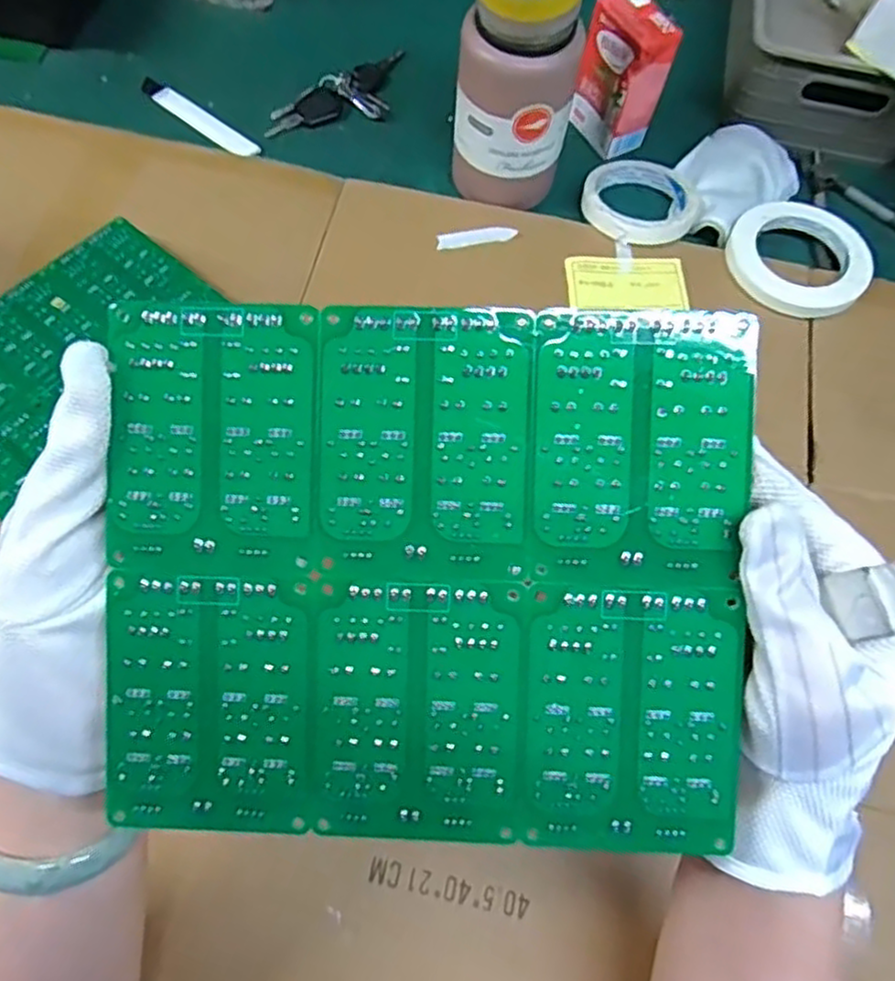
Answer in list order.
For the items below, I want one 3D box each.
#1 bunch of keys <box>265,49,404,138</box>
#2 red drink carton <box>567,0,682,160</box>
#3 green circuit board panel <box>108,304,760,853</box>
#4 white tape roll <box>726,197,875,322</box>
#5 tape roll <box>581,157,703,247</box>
[{"bbox_3d":[-0.090,-0.361,0.637,0.154,0.014,0.059,-35,72,-16],"label":"bunch of keys"},{"bbox_3d":[0.150,-0.360,0.581,0.054,0.130,0.067,-18,68,-10],"label":"red drink carton"},{"bbox_3d":[-0.008,0.029,0.228,0.202,0.004,0.172,2,92,2],"label":"green circuit board panel"},{"bbox_3d":[0.290,-0.193,0.576,0.112,0.020,0.109,1,66,-2],"label":"white tape roll"},{"bbox_3d":[0.167,-0.250,0.594,0.097,0.015,0.099,1,66,-2],"label":"tape roll"}]

